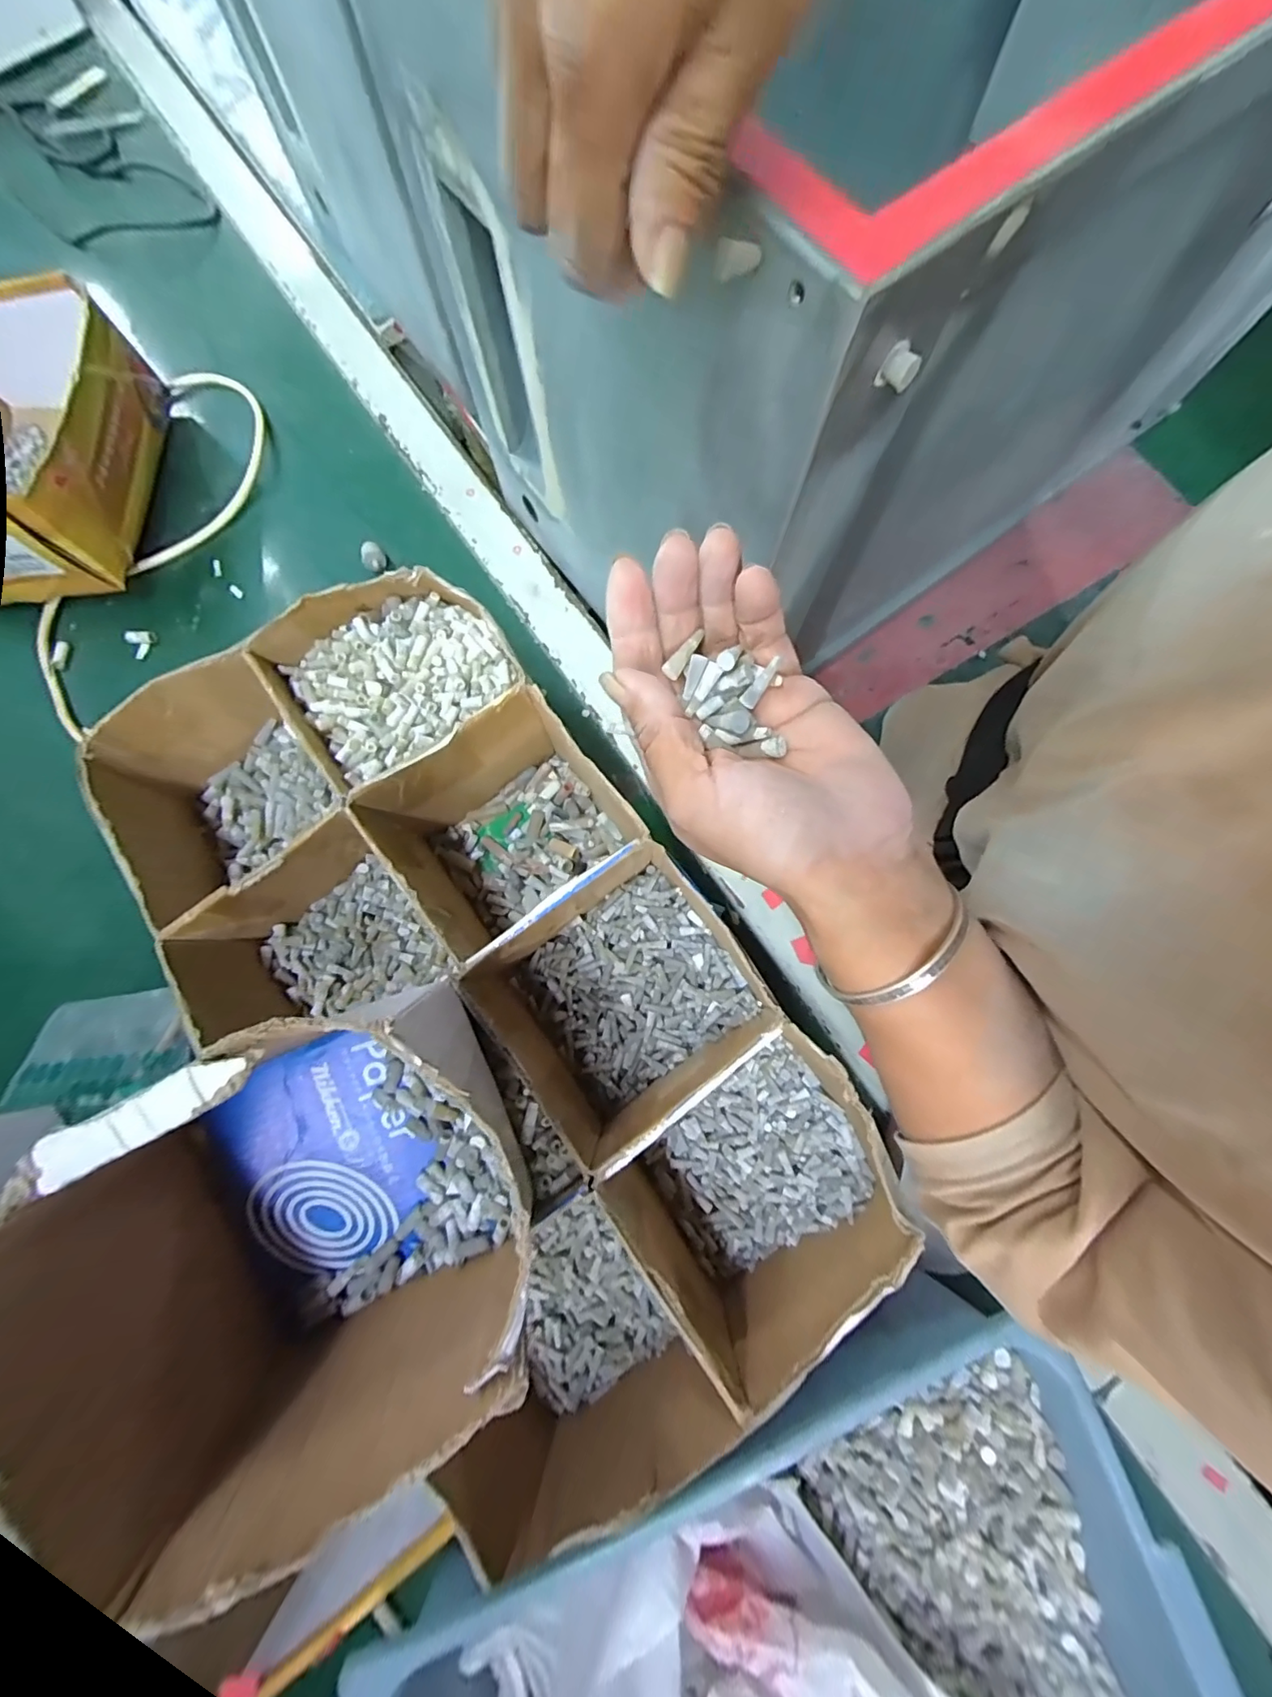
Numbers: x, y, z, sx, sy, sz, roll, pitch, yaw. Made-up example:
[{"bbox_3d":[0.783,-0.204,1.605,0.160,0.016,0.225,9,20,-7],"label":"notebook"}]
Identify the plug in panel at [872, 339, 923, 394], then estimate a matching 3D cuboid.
[{"bbox_3d":[0.084,-0.152,0.169,0.011,0.009,0.008,38,82,8],"label":"plug in panel"}]

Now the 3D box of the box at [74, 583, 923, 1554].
[{"bbox_3d":[-0.097,0.082,0.344,0.273,0.127,0.530,-34,80,-6],"label":"box"}]

